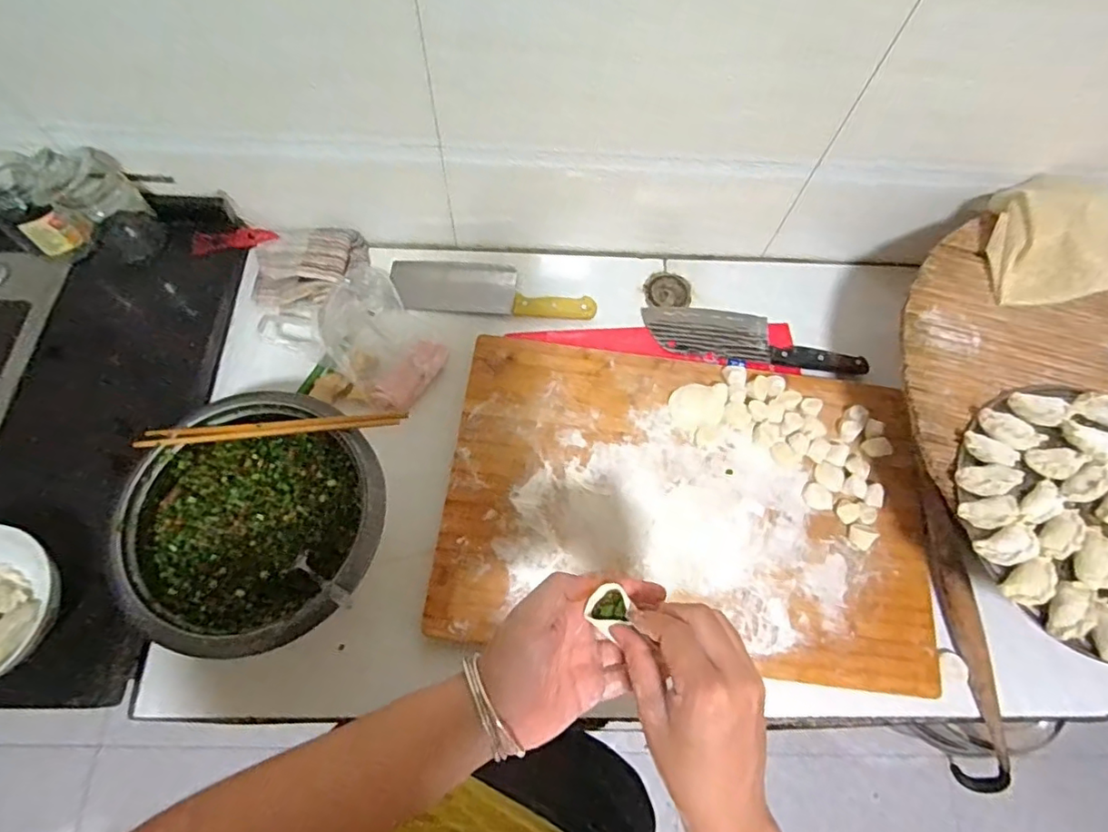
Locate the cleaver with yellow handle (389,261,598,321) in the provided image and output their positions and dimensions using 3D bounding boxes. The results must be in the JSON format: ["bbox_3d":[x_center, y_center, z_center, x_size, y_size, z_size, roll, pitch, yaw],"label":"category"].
[{"bbox_3d":[-0.085,-0.176,0.784,0.278,0.017,0.076,2,68,-2],"label":"cleaver with yellow handle"}]

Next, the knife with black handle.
[{"bbox_3d":[0.272,-0.109,0.776,0.289,0.023,0.078,8,68,0],"label":"knife with black handle"}]

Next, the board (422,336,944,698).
[{"bbox_3d":[0.159,0.098,0.668,0.554,0.024,0.355,7,68,0],"label":"board"}]

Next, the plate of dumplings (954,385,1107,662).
[{"bbox_3d":[0.516,0.094,0.532,0.259,0.027,0.248,1,68,-3],"label":"plate of dumplings"}]

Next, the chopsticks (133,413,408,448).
[{"bbox_3d":[-0.292,0.014,0.596,0.262,0.018,0.018,-5,69,-5],"label":"chopsticks"}]

